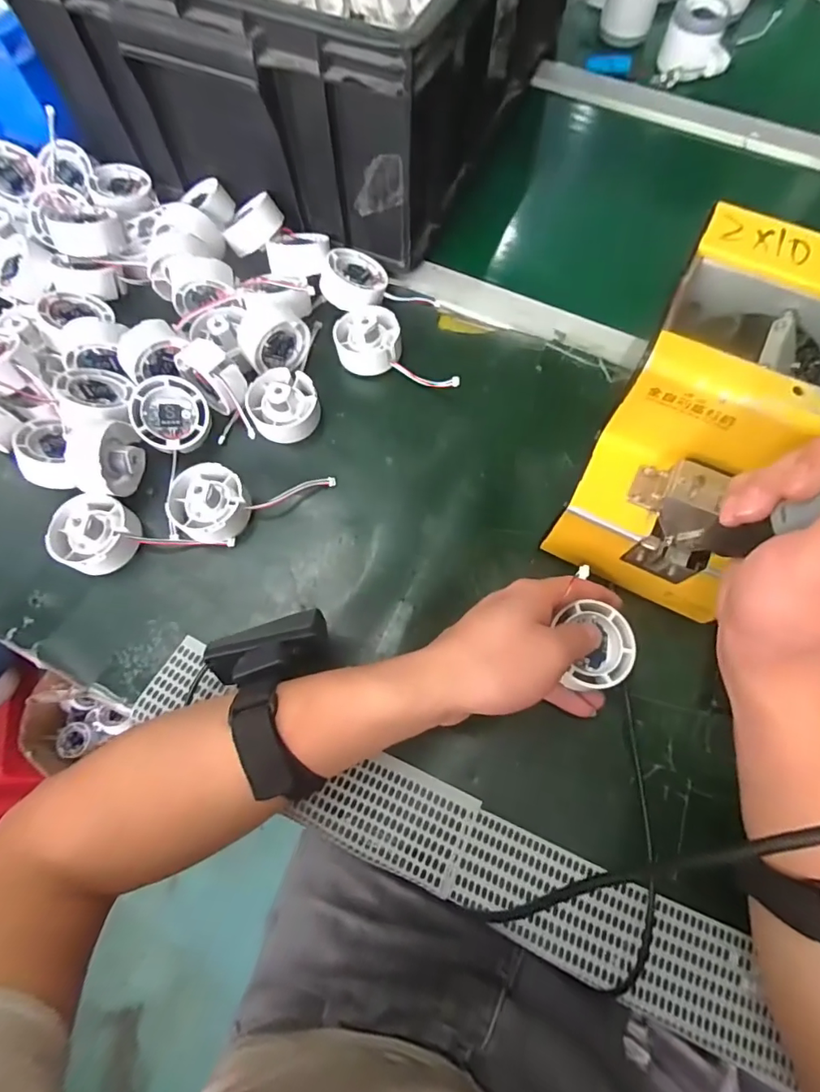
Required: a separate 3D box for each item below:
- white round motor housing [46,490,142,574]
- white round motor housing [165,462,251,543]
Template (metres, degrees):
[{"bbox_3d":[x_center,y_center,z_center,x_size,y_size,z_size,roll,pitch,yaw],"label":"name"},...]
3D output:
[{"bbox_3d":[-0.226,-0.010,0.358,0.055,0.033,0.052,0,70,0],"label":"white round motor housing"},{"bbox_3d":[-0.149,-0.032,0.367,0.059,0.031,0.053,39,75,13],"label":"white round motor housing"}]

